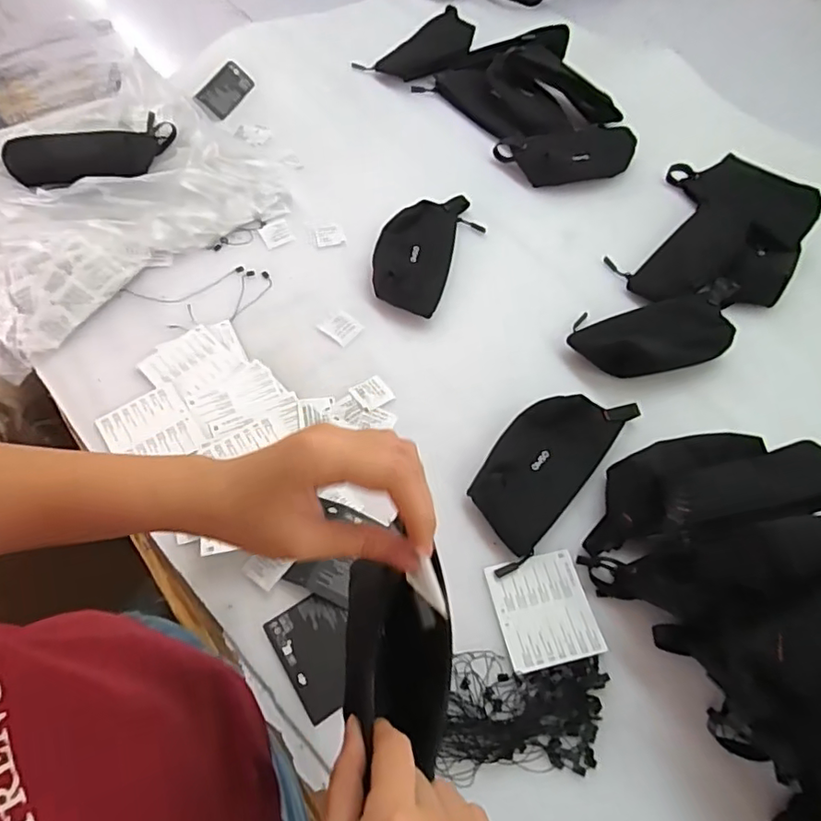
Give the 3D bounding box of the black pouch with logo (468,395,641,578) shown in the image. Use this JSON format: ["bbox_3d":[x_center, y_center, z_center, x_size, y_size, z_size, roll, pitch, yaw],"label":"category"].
[{"bbox_3d":[0.141,0.052,0.597,0.094,0.030,0.219,36,63,18],"label":"black pouch with logo"}]

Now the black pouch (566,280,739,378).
[{"bbox_3d":[0.310,-0.097,0.685,0.230,0.039,0.105,-13,62,-9],"label":"black pouch"}]

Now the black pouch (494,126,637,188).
[{"bbox_3d":[0.243,-0.386,0.850,0.214,0.057,0.086,-7,61,-6],"label":"black pouch"}]

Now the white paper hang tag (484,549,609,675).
[{"bbox_3d":[0.126,0.189,0.535,0.087,0.007,0.098,-9,59,-8],"label":"white paper hang tag"}]

